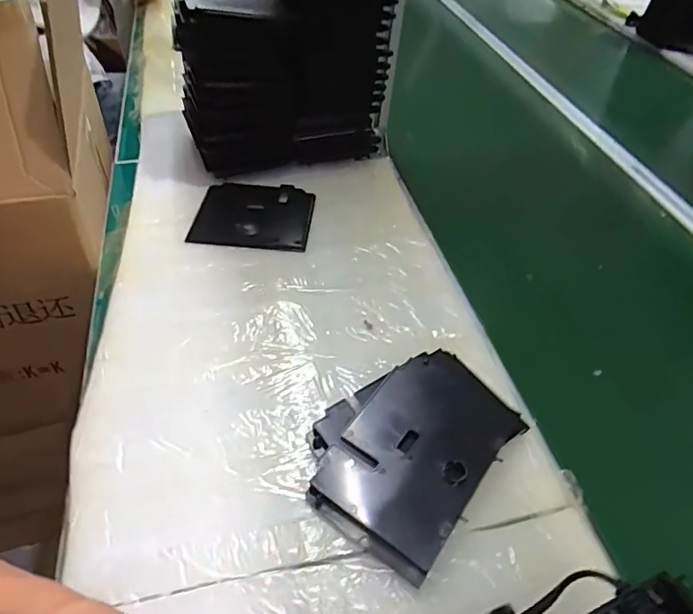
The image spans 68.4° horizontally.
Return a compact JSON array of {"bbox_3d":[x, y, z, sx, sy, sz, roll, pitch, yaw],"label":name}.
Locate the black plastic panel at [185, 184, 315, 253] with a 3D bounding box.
[{"bbox_3d":[-0.126,-0.131,0.702,0.153,0.011,0.133,5,47,-1],"label":"black plastic panel"}]

